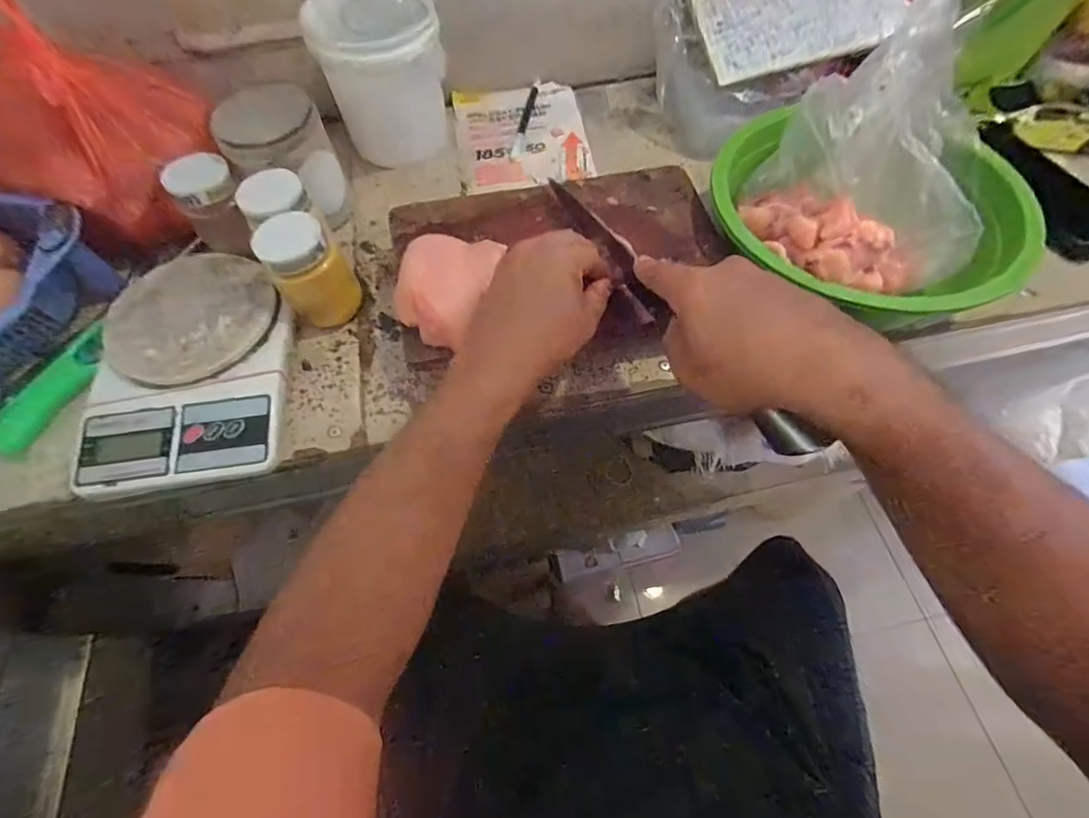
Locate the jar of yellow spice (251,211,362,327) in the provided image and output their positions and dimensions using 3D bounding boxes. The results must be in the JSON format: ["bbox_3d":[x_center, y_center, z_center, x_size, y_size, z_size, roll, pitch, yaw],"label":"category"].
[{"bbox_3d":[-0.197,-0.121,0.414,0.058,0.088,0.068,-29,66,-15],"label":"jar of yellow spice"}]

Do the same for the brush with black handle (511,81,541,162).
[{"bbox_3d":[-0.022,-0.338,0.565,0.012,0.010,0.134,10,62,5],"label":"brush with black handle"}]

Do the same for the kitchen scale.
[{"bbox_3d":[-0.285,-0.037,0.395,0.146,0.029,0.199,-5,62,-3],"label":"kitchen scale"}]

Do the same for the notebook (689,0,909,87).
[{"bbox_3d":[0.262,-0.405,0.491,0.201,0.008,0.148,-8,67,10],"label":"notebook"}]

